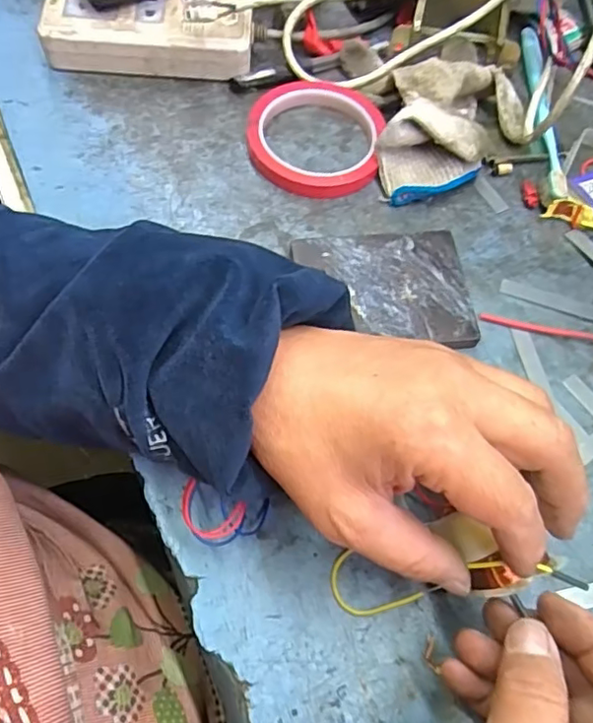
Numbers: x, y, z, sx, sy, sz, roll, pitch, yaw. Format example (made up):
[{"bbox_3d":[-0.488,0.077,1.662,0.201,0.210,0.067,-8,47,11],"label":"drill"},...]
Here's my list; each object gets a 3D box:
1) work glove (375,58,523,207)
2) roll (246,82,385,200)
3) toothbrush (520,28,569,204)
[{"bbox_3d":[0.107,-0.170,0.410,0.121,0.044,0.091,-17,67,-11],"label":"work glove"},{"bbox_3d":[0.014,-0.162,0.414,0.090,0.017,0.102,11,65,2],"label":"roll"},{"bbox_3d":[0.182,-0.187,0.436,0.018,0.019,0.173,5,65,-1],"label":"toothbrush"}]

